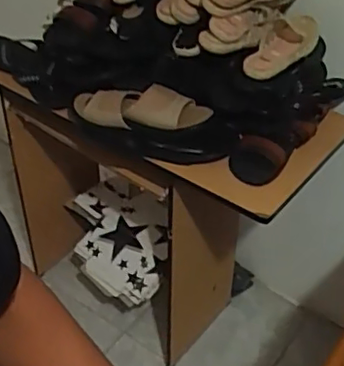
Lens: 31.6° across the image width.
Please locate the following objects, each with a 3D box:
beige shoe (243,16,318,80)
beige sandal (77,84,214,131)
[{"bbox_3d":[0.208,-0.259,1.139,0.186,0.047,0.074,-43,57,-18],"label":"beige shoe"},{"bbox_3d":[-0.068,-0.149,1.224,0.288,0.058,0.096,12,43,11],"label":"beige sandal"}]

